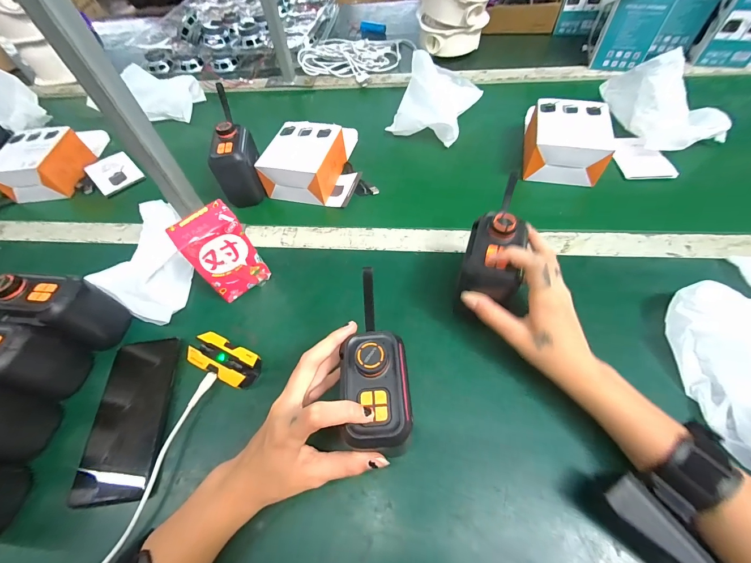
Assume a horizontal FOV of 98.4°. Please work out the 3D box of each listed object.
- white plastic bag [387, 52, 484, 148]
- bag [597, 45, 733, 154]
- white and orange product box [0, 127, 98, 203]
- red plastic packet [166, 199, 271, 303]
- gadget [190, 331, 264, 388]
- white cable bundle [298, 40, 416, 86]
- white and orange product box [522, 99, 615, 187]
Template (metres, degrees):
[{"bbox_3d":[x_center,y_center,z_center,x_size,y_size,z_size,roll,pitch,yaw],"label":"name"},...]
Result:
[{"bbox_3d":[0.106,-0.329,0.565,0.128,0.065,0.173,21,62,18],"label":"white plastic bag"},{"bbox_3d":[0.447,-0.274,0.485,0.095,0.097,0.157,-19,57,-7],"label":"bag"},{"bbox_3d":[-0.565,-0.201,0.550,0.108,0.063,0.119,0,57,6],"label":"white and orange product box"},{"bbox_3d":[-0.177,-0.028,0.375,0.069,0.111,0.041,-38,61,-18],"label":"red plastic packet"},{"bbox_3d":[-0.164,0.085,0.352,0.078,0.024,0.037,20,61,18],"label":"gadget"},{"bbox_3d":[-0.049,-0.513,0.732,0.207,0.027,0.196,17,60,16],"label":"white cable bundle"},{"bbox_3d":[0.274,-0.207,0.480,0.109,0.064,0.109,8,58,11],"label":"white and orange product box"}]

